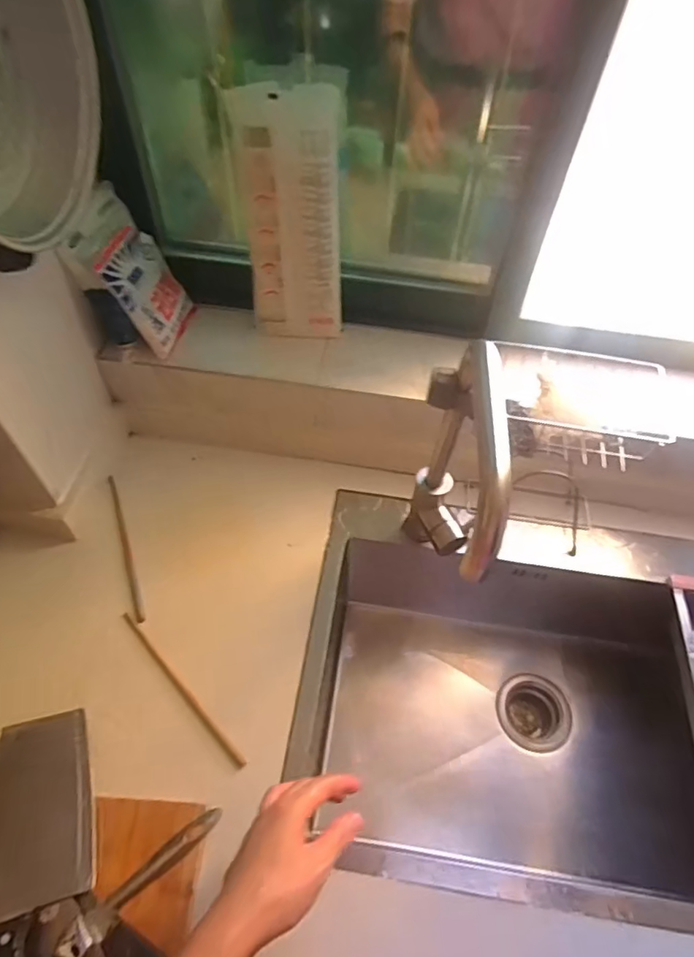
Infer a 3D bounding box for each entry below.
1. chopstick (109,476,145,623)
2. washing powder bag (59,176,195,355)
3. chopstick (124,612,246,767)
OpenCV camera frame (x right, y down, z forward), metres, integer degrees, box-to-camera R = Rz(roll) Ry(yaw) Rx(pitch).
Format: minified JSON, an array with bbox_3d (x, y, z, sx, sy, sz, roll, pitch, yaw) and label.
[{"bbox_3d":[-0.295,0.088,0.737,0.011,0.009,0.224,-17,57,-15],"label":"chopstick"},{"bbox_3d":[-0.276,-0.263,0.724,0.034,0.181,0.128,-12,48,30],"label":"washing powder bag"},{"bbox_3d":[-0.192,0.239,0.638,0.009,0.007,0.228,-38,64,-26],"label":"chopstick"}]

